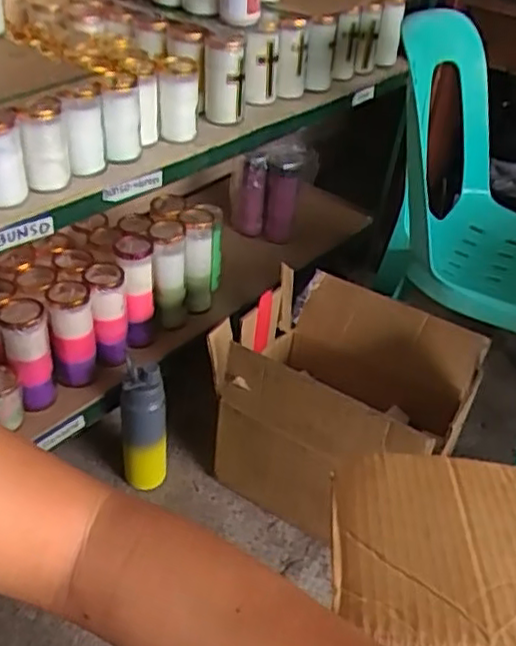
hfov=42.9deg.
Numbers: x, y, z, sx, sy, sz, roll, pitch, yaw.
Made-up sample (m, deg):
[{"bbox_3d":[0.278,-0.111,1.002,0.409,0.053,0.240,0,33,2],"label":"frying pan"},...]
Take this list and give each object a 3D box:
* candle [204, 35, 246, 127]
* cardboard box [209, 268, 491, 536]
[{"bbox_3d":[-0.060,-0.426,1.164,0.070,0.141,0.067,1,38,-7],"label":"candle"},{"bbox_3d":[0.155,0.118,1.214,0.418,0.260,0.369,26,42,23],"label":"cardboard box"}]

